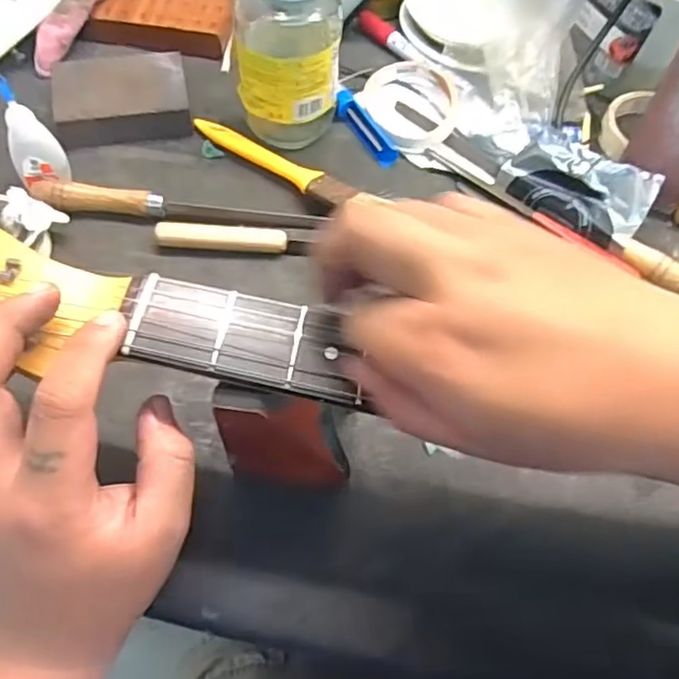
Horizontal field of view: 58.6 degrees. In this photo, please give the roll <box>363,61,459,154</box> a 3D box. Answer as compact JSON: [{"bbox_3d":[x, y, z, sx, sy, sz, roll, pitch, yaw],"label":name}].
[{"bbox_3d":[0.063,-0.196,0.496,0.074,0.013,0.090,-15,62,-12],"label":"roll"}]

